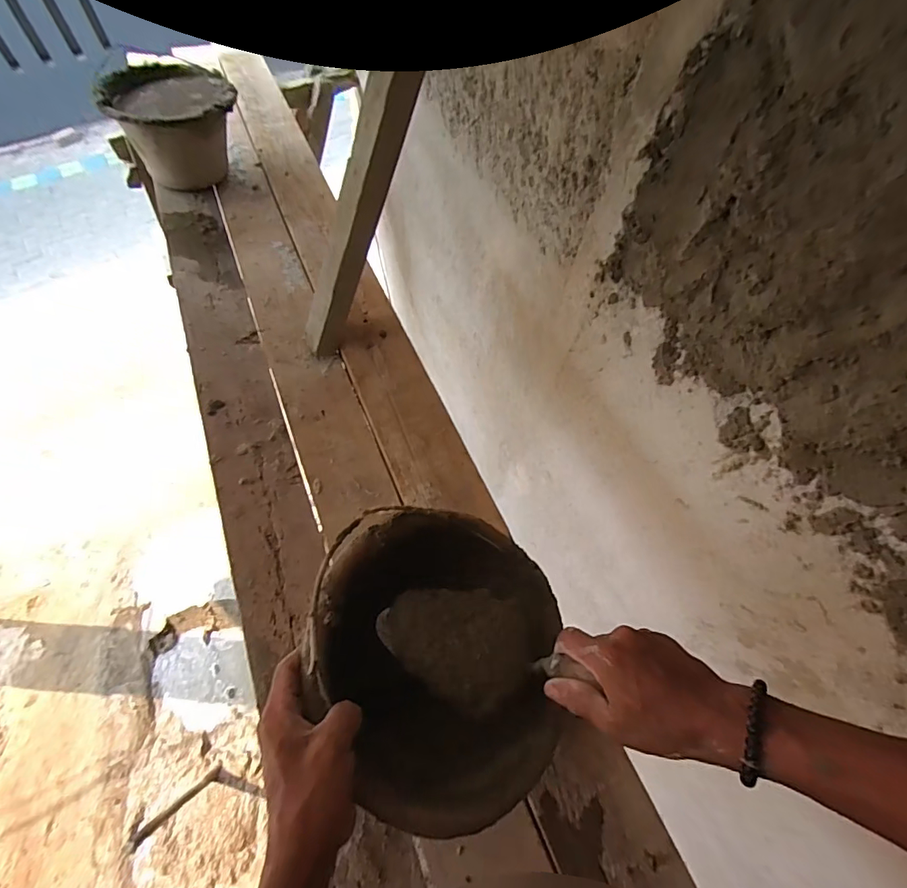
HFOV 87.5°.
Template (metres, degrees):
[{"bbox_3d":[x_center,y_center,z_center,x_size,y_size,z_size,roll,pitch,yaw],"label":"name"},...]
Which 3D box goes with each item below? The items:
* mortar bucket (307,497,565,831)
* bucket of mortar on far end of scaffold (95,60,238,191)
[{"bbox_3d":[-0.024,0.199,0.444,0.241,0.125,0.246,18,56,-20],"label":"mortar bucket"},{"bbox_3d":[-0.563,-0.660,0.975,0.225,0.140,0.241,1,61,-2],"label":"bucket of mortar on far end of scaffold"}]

